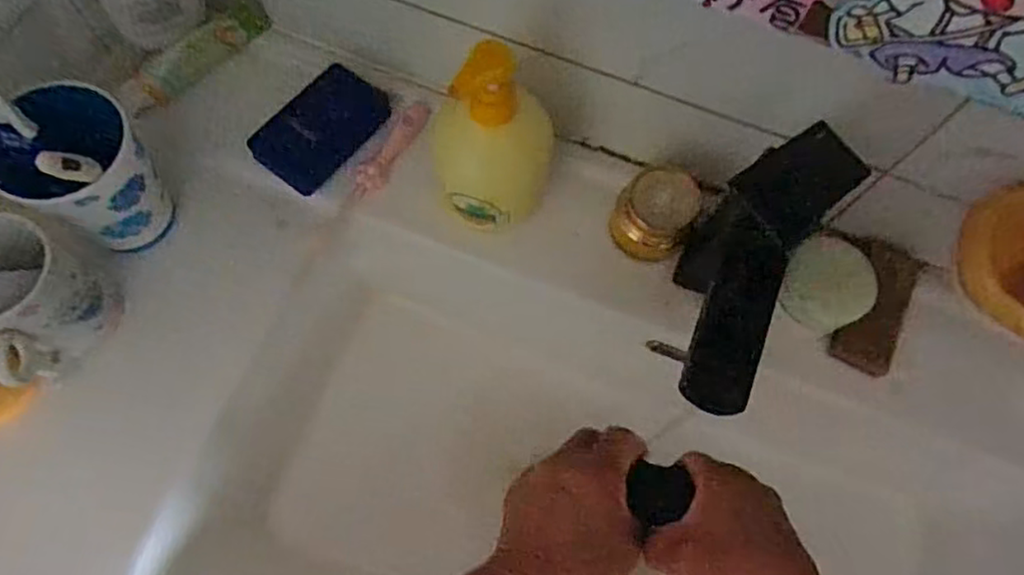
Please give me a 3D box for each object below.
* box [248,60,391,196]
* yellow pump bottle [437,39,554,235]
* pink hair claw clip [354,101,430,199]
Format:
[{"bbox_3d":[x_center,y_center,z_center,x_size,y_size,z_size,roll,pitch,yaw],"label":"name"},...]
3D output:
[{"bbox_3d":[-0.152,-0.129,0.530,0.065,0.013,0.107,34,72,9],"label":"box"},{"bbox_3d":[-0.012,-0.101,0.453,0.080,0.146,0.073,9,70,1],"label":"yellow pump bottle"},{"bbox_3d":[-0.097,-0.110,0.532,0.020,0.012,0.088,35,86,10],"label":"pink hair claw clip"}]

